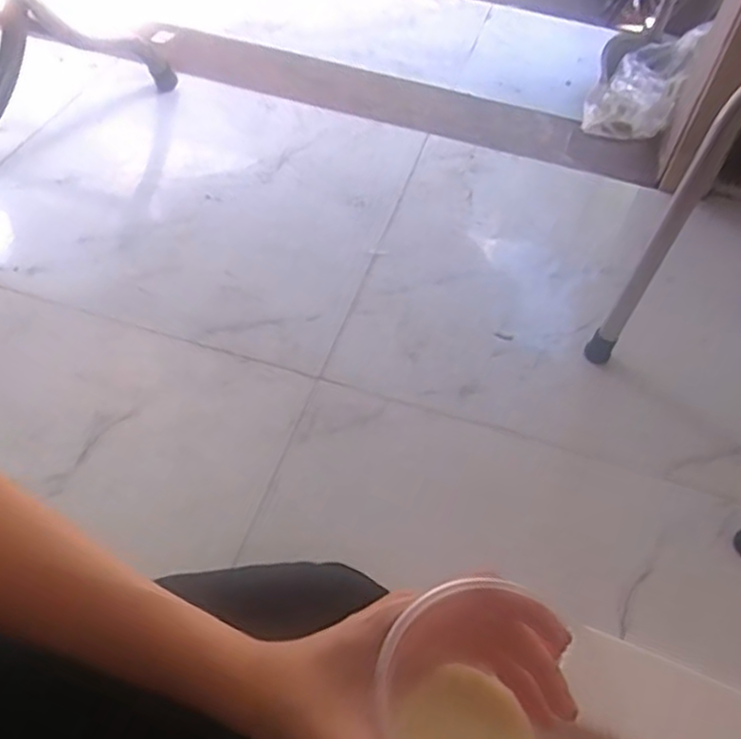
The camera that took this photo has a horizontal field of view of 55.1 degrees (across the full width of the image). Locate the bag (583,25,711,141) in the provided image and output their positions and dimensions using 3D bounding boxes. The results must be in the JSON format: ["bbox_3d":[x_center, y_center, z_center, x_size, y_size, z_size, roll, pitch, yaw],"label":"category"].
[{"bbox_3d":[0.477,-0.518,1.259,0.153,0.106,0.300,21,51,12],"label":"bag"}]

